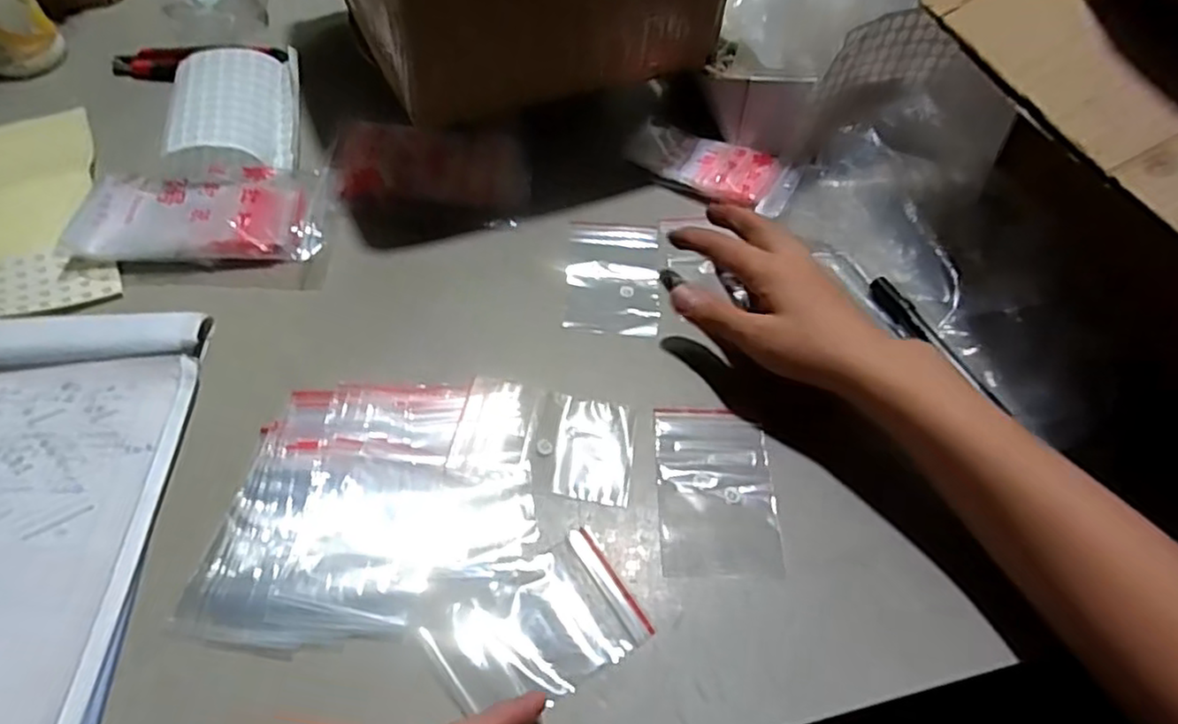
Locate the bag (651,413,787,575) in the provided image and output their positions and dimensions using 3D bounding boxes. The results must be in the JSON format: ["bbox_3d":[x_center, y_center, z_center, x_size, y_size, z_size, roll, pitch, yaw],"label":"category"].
[{"bbox_3d":[0.076,0.074,0.408,0.067,0.005,0.106,2,54,-3],"label":"bag"}]

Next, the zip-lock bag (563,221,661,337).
[{"bbox_3d":[0.018,-0.066,0.504,0.066,0.010,0.101,4,54,-2],"label":"zip-lock bag"}]

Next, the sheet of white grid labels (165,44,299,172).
[{"bbox_3d":[-0.292,-0.207,0.565,0.100,0.035,0.131,-8,55,-11],"label":"sheet of white grid labels"}]

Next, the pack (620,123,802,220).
[{"bbox_3d":[0.096,-0.162,0.565,0.148,0.010,0.064,29,68,26],"label":"pack"}]

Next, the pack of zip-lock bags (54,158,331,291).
[{"bbox_3d":[-0.272,-0.113,0.505,0.165,0.036,0.107,5,54,-2],"label":"pack of zip-lock bags"}]

